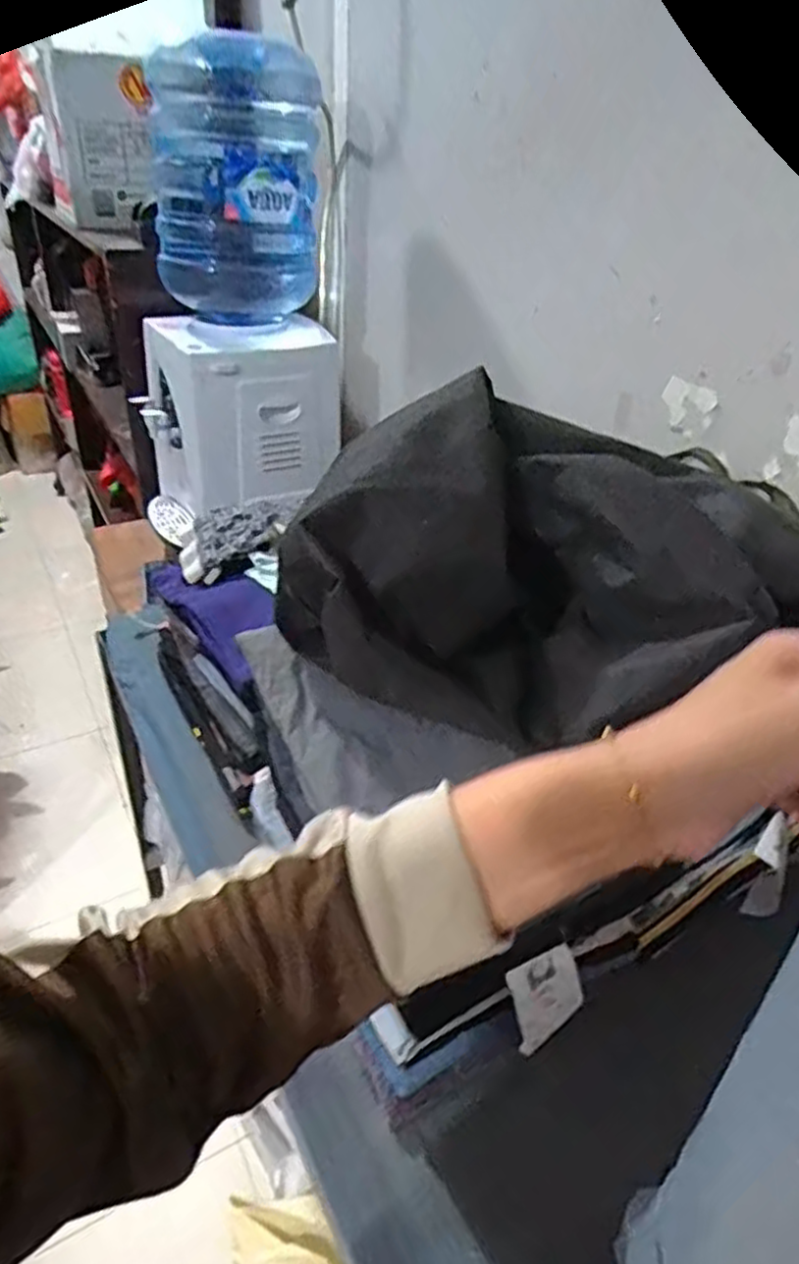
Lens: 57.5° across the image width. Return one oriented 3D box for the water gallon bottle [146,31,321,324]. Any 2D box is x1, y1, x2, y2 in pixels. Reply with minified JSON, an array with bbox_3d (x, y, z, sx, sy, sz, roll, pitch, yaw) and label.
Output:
[{"bbox_3d":[-0.256,-0.690,1.150,0.254,0.379,0.292,-3,34,-9],"label":"water gallon bottle"}]

